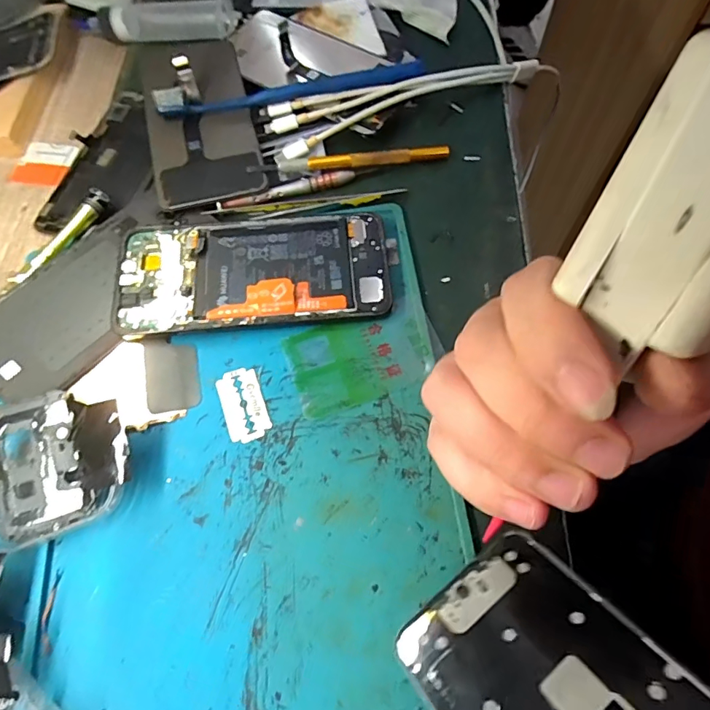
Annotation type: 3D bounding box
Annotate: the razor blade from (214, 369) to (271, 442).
[{"bbox_3d":[-0.063,0.027,0.262,0.024,0.004,0.043,-20,68,-6],"label":"razor blade"}]

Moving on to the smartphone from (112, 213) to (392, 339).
[{"bbox_3d":[-0.060,-0.051,0.286,0.160,0.016,0.070,-5,67,0],"label":"smartphone"}]

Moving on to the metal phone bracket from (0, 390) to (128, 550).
[{"bbox_3d":[-0.152,0.054,0.240,0.071,0.010,0.068,-15,82,-7],"label":"metal phone bracket"}]

